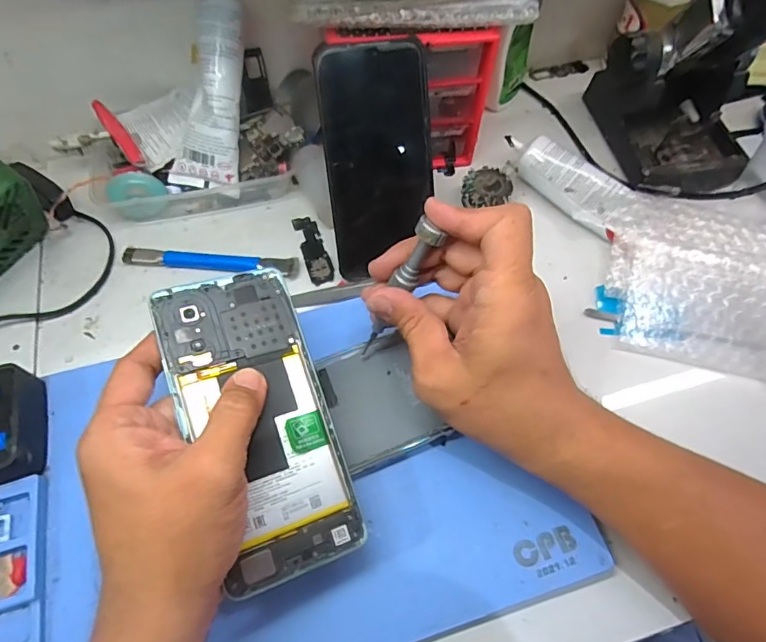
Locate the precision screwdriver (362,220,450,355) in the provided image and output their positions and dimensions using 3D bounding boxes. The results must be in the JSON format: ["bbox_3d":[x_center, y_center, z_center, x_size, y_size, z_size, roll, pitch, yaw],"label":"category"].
[{"bbox_3d":[0.006,-0.015,0.304,0.012,0.112,0.014,-10,58,-30],"label":"precision screwdriver"}]

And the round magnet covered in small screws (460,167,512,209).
[{"bbox_3d":[0.087,-0.109,0.428,0.041,0.022,0.041,0,61,0],"label":"round magnet covered in small screws"}]

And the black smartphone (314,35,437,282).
[{"bbox_3d":[-0.002,-0.115,0.367,0.076,0.157,0.005,-7,19,-2],"label":"black smartphone"}]

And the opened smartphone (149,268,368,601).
[{"bbox_3d":[-0.067,0.051,0.271,0.073,0.004,0.162,-15,76,-22],"label":"opened smartphone"}]

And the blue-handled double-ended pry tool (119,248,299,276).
[{"bbox_3d":[-0.136,-0.049,0.399,0.138,0.008,0.019,6,61,3],"label":"blue-handled double-ended pry tool"}]

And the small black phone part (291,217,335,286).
[{"bbox_3d":[-0.057,-0.060,0.411,0.020,0.004,0.070,-16,62,-9],"label":"small black phone part"}]

